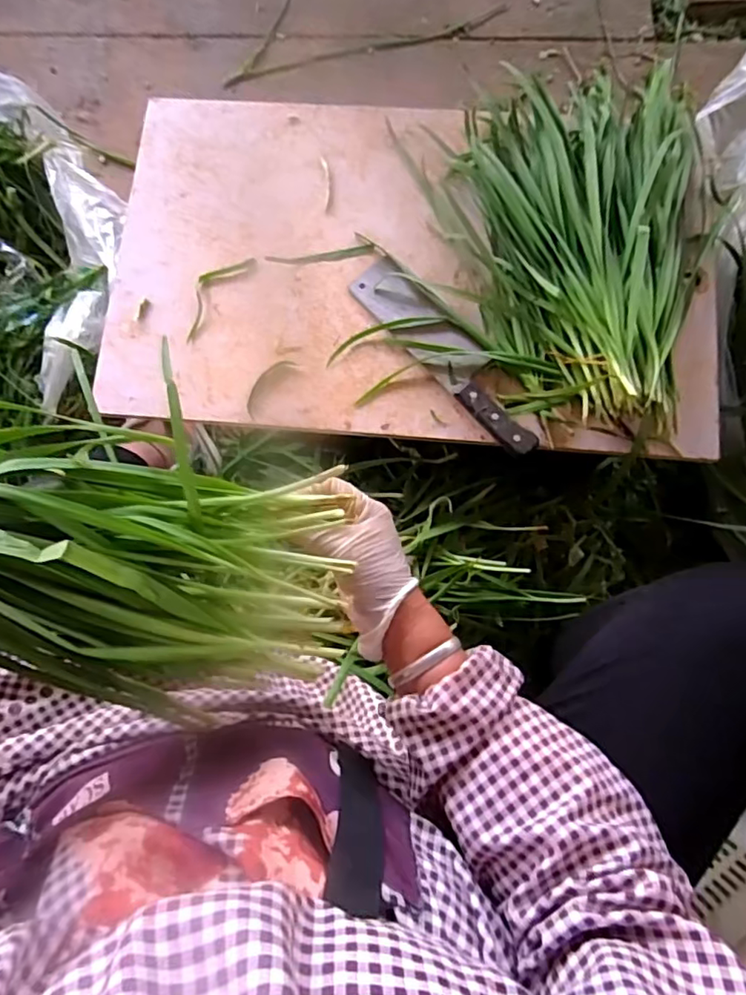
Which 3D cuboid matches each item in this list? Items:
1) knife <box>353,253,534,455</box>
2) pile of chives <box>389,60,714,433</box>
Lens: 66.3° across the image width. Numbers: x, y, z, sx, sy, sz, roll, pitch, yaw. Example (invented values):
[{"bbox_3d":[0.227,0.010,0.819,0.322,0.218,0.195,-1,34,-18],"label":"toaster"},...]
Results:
[{"bbox_3d":[0.080,-0.157,0.615,0.056,0.021,0.270,-40,81,-5],"label":"knife"},{"bbox_3d":[0.212,-0.286,0.617,0.328,0.067,0.420,-2,80,2],"label":"pile of chives"}]

